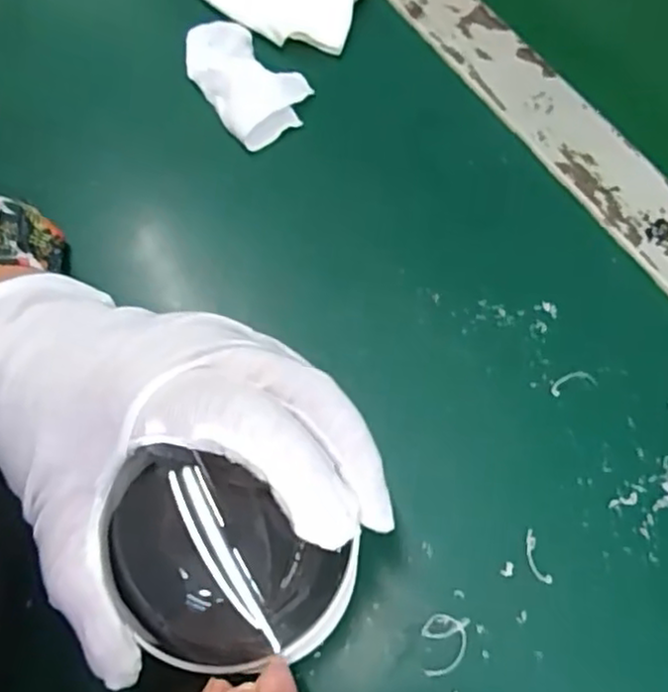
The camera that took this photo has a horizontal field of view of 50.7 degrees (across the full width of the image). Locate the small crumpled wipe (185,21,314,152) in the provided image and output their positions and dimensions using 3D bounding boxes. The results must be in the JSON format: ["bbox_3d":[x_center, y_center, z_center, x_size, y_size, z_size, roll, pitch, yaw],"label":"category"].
[{"bbox_3d":[-0.050,-0.142,0.365,0.044,0.014,0.090,-32,64,-14],"label":"small crumpled wipe"}]

